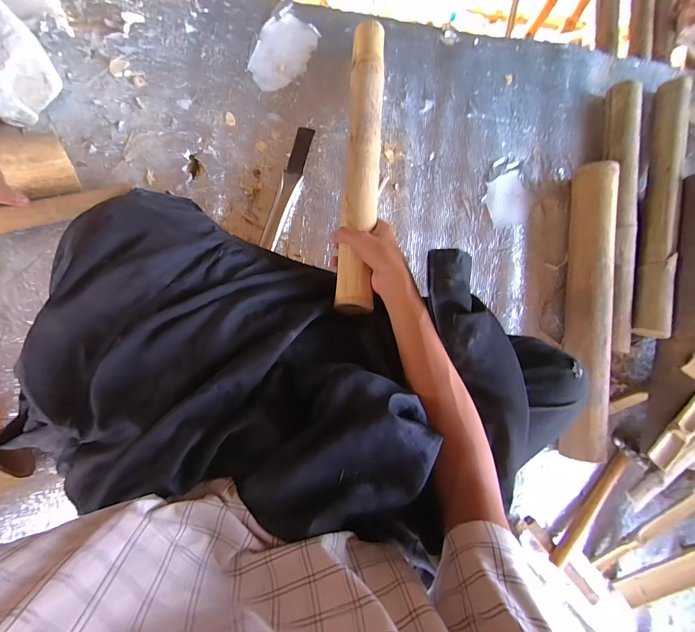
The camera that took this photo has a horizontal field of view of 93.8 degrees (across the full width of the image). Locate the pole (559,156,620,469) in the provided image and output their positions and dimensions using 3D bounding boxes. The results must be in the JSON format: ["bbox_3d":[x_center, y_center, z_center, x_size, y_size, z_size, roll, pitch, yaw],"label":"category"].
[{"bbox_3d":[0.428,-0.014,0.585,0.066,0.069,0.521,8,85,-3],"label":"pole"}]

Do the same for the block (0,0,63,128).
[{"bbox_3d":[-0.545,-0.399,0.517,0.122,0.082,0.127,44,83,-2],"label":"block"}]

